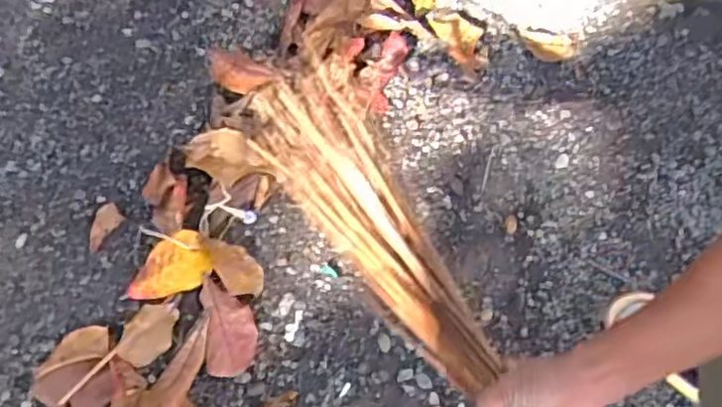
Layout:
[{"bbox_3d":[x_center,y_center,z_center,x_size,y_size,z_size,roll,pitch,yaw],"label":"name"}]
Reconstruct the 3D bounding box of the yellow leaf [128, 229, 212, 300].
[{"bbox_3d":[-0.362,0.119,1.225,0.161,0.022,0.103,-20,85,4],"label":"yellow leaf"}]

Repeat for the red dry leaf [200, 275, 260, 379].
[{"bbox_3d":[-0.239,0.221,1.192,0.091,0.031,0.173,-9,64,-4],"label":"red dry leaf"}]

